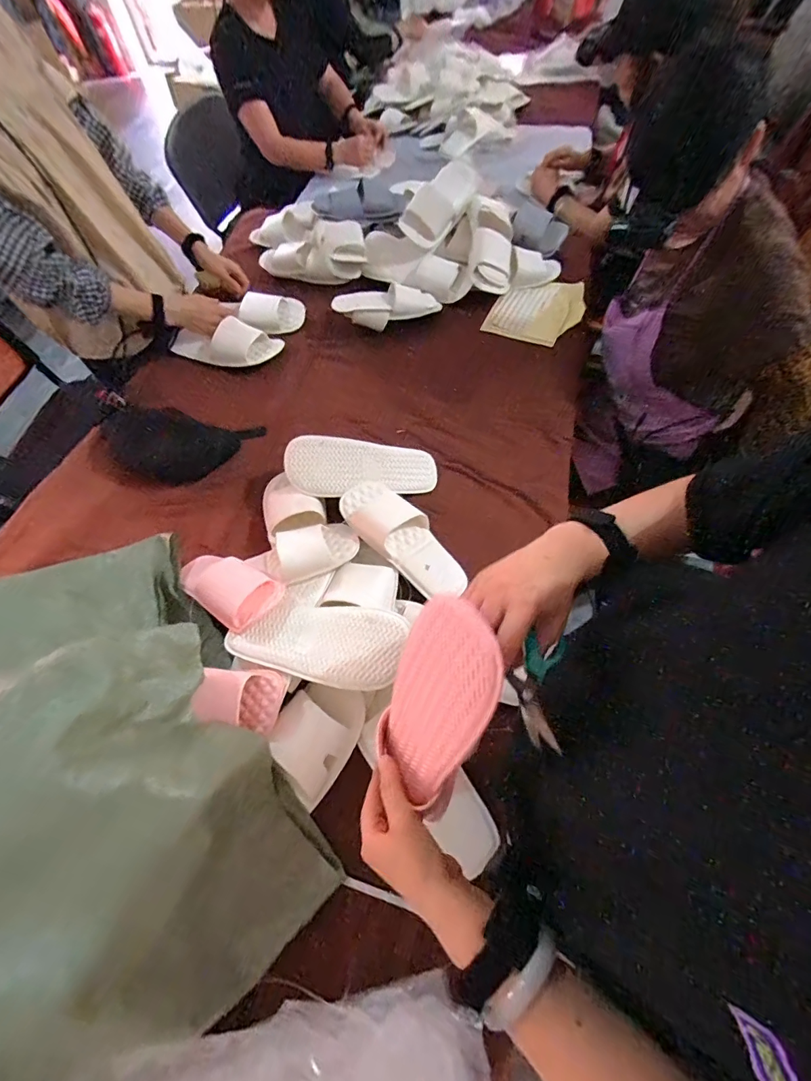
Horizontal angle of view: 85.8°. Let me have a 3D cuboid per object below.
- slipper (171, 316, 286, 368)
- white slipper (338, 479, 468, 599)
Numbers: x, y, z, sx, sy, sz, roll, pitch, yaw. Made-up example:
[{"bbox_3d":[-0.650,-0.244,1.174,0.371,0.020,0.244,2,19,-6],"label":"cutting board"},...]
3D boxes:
[{"bbox_3d":[-0.408,-0.448,0.988,0.229,0.056,0.092,7,63,7],"label":"slipper"},{"bbox_3d":[0.003,-0.003,0.728,0.101,0.058,0.252,-42,68,-17],"label":"white slipper"}]

